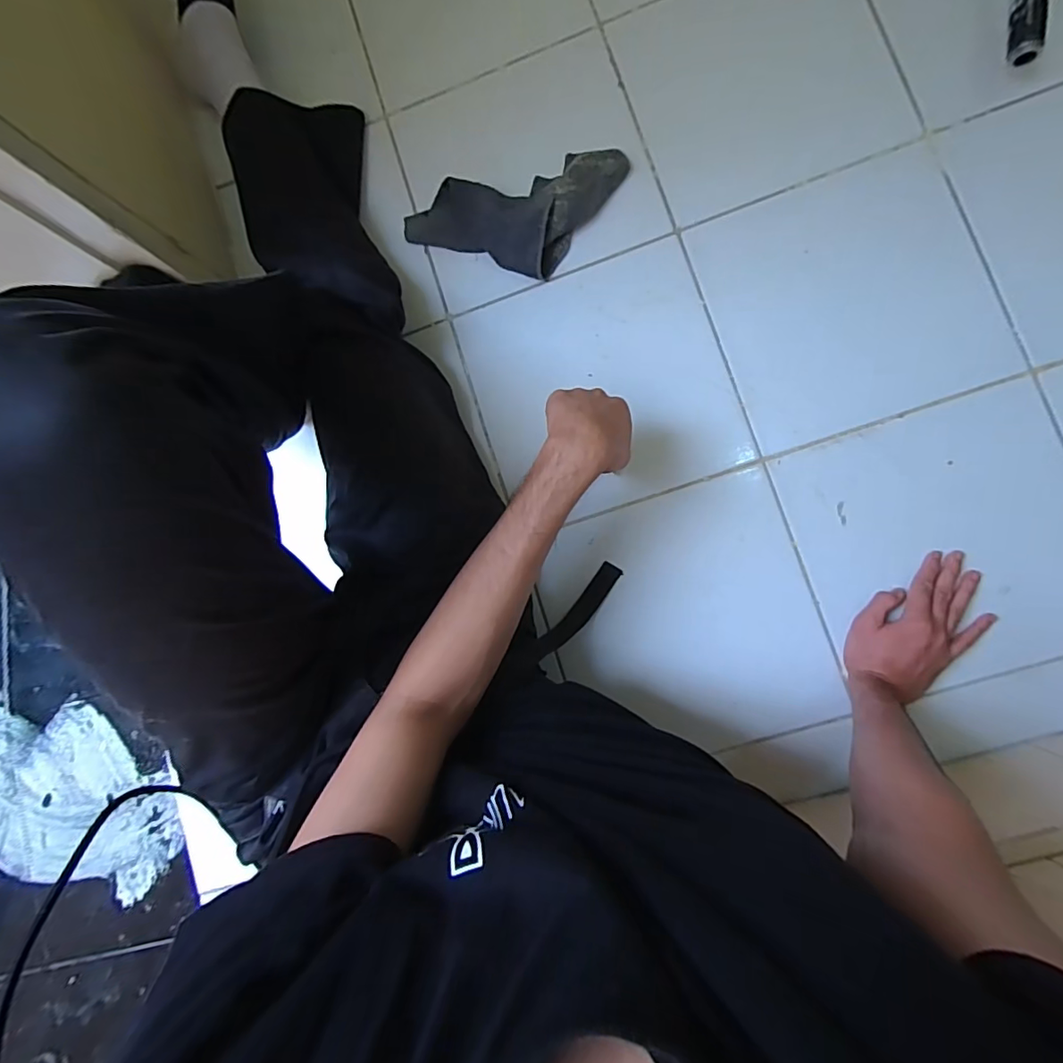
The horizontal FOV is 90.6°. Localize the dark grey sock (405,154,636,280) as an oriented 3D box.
[{"bbox_3d":[-0.026,-0.419,0.660,0.248,0.041,0.171,20,90,9],"label":"dark grey sock"}]

